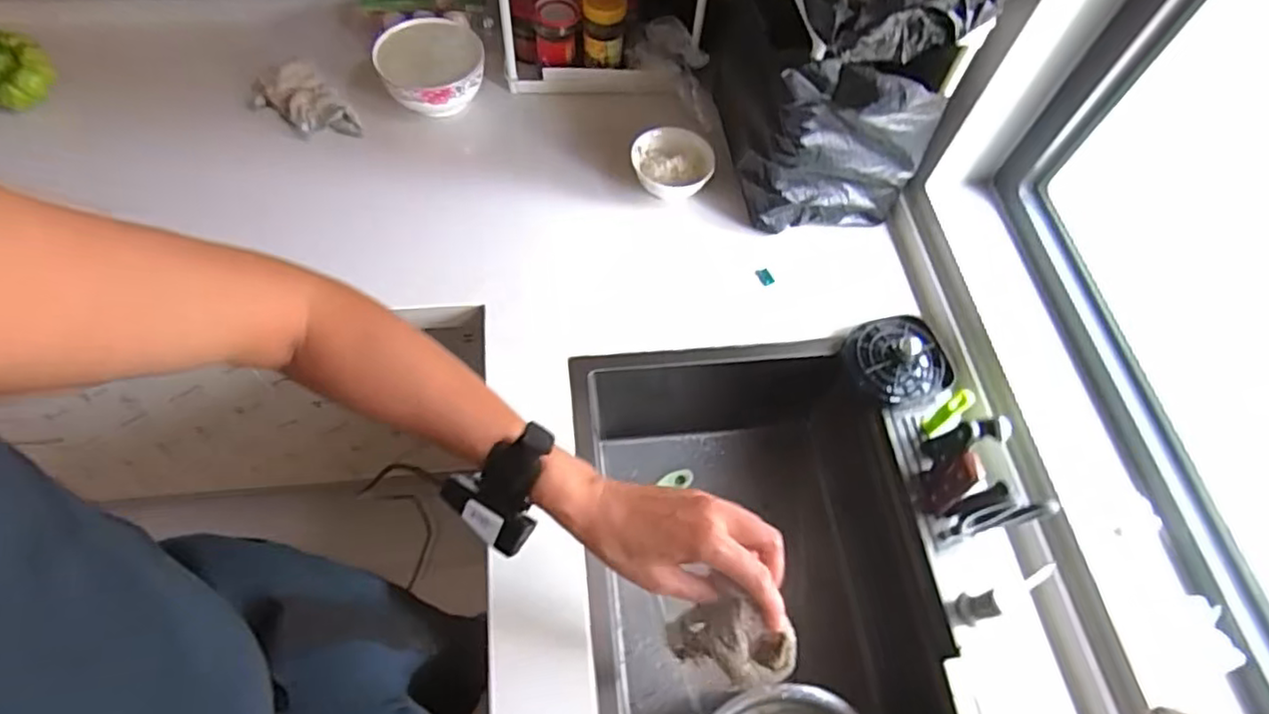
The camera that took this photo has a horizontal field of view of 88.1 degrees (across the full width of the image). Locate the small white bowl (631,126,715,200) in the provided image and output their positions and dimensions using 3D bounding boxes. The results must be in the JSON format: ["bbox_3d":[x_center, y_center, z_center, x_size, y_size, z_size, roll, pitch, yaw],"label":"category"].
[{"bbox_3d":[0.052,-0.267,0.936,0.110,0.065,0.099,3,61,-2],"label":"small white bowl"}]

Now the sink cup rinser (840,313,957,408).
[{"bbox_3d":[0.331,0.002,0.819,0.115,0.049,0.118,2,62,-3],"label":"sink cup rinser"}]

